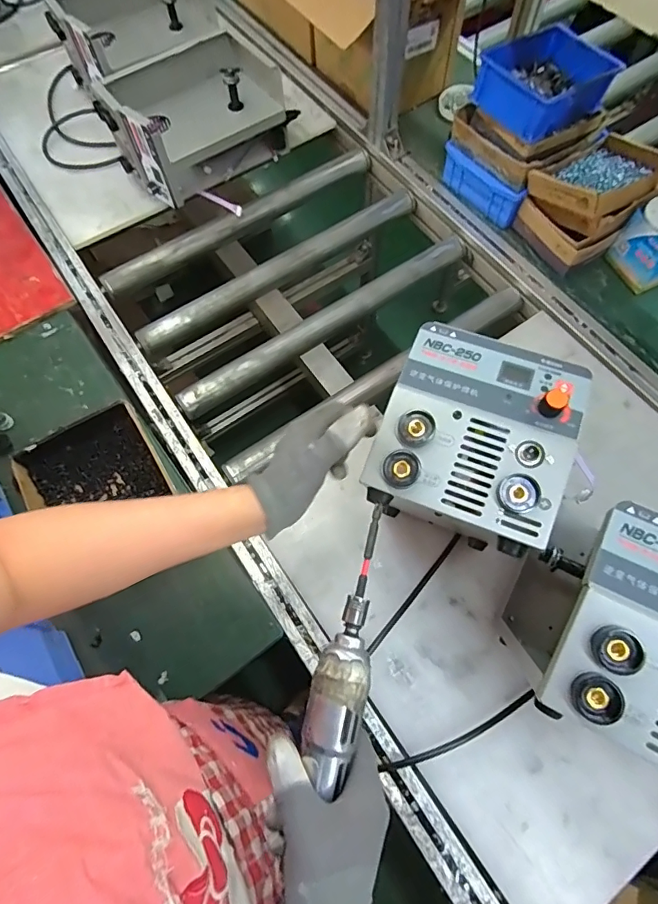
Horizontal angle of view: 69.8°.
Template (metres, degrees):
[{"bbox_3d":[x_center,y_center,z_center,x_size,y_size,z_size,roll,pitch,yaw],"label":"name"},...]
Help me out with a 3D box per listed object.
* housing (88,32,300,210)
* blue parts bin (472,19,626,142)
[{"bbox_3d":[-0.243,-0.618,0.888,0.306,0.163,0.196,-37,73,-13],"label":"housing"},{"bbox_3d":[0.344,-0.600,0.758,0.203,0.065,0.171,-37,73,-13],"label":"blue parts bin"}]

